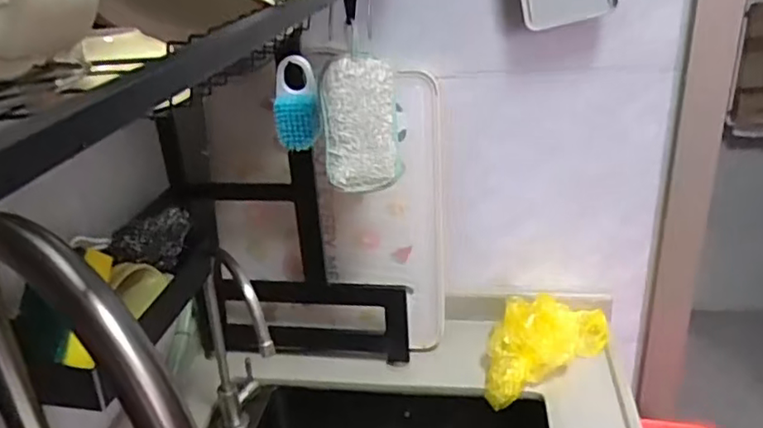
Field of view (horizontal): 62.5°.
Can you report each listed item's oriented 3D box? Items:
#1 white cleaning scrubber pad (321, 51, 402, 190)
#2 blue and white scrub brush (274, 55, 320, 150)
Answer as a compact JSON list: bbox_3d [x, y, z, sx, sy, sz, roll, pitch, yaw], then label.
[{"bbox_3d":[-0.022,-0.092,0.643,0.073,0.131,0.028,-7,25,-7],"label":"white cleaning scrubber pad"},{"bbox_3d":[-0.092,-0.120,0.674,0.047,0.095,0.039,-6,25,-4],"label":"blue and white scrub brush"}]

